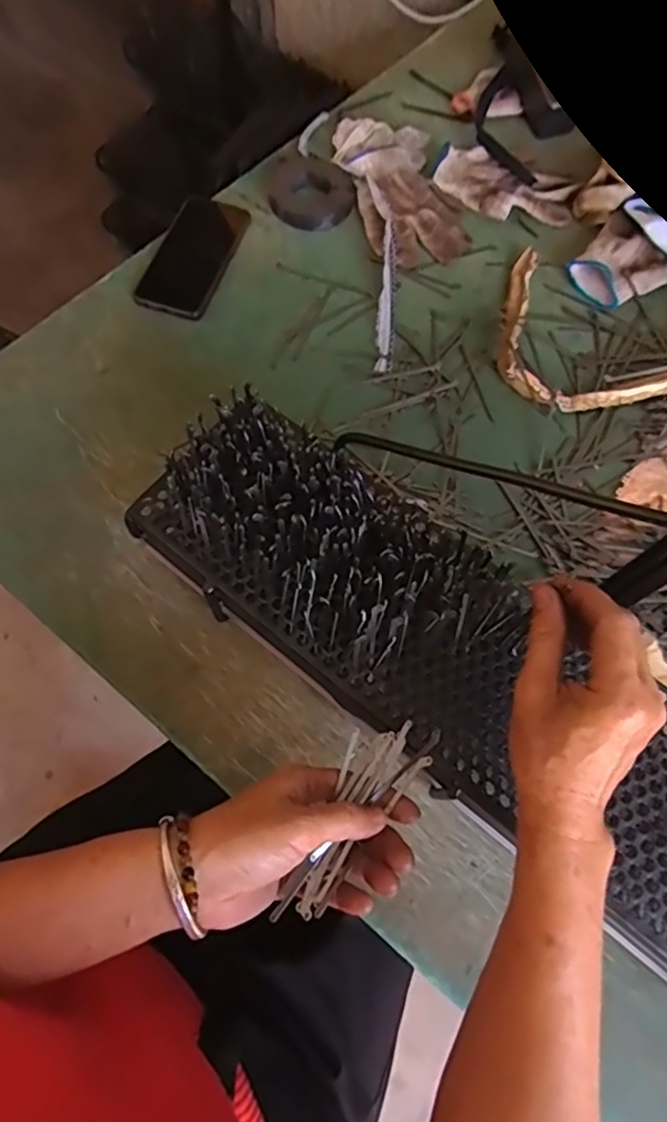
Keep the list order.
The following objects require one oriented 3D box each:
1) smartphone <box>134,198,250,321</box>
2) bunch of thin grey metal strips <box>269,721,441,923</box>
[{"bbox_3d":[-0.153,-0.333,0.642,0.076,0.014,0.159,16,69,5],"label":"smartphone"},{"bbox_3d":[0.009,0.151,0.357,0.044,0.011,0.133,35,73,12],"label":"bunch of thin grey metal strips"}]

